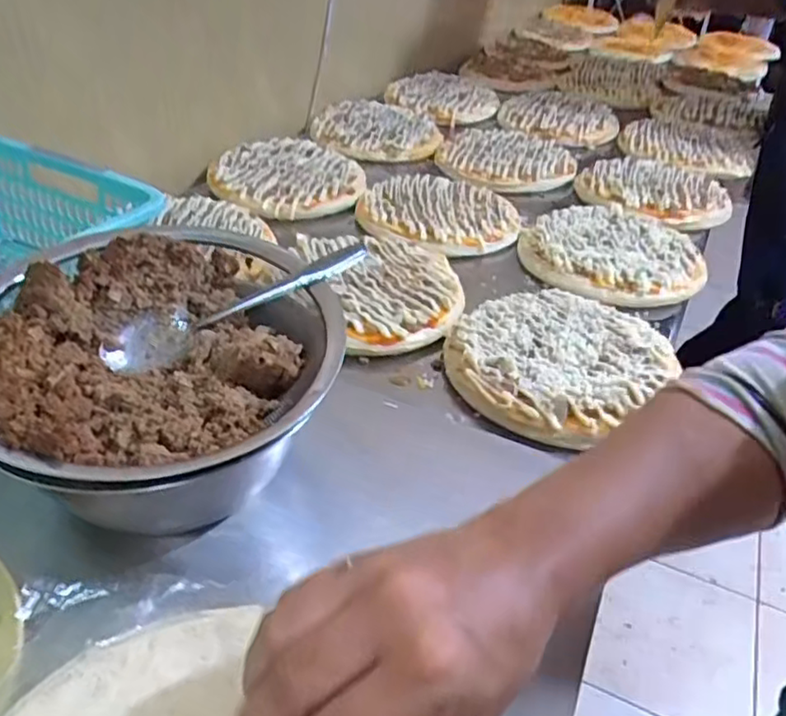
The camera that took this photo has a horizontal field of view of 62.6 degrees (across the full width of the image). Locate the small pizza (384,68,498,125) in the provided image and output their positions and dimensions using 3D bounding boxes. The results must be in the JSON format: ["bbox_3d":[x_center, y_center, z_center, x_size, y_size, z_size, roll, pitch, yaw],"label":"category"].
[{"bbox_3d":[0.087,-0.451,1.116,0.180,0.043,0.170,0,36,-10],"label":"small pizza"}]

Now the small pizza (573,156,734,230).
[{"bbox_3d":[0.349,-0.223,0.861,0.202,0.031,0.177,-15,40,-28],"label":"small pizza"}]

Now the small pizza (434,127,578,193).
[{"bbox_3d":[0.163,-0.291,0.933,0.194,0.027,0.191,11,35,6],"label":"small pizza"}]

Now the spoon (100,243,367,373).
[{"bbox_3d":[-0.095,-0.031,0.406,0.168,0.022,0.038,-22,42,-10],"label":"spoon"}]

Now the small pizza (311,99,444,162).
[{"bbox_3d":[-0.019,-0.354,0.988,0.193,0.032,0.187,-6,37,-18],"label":"small pizza"}]

